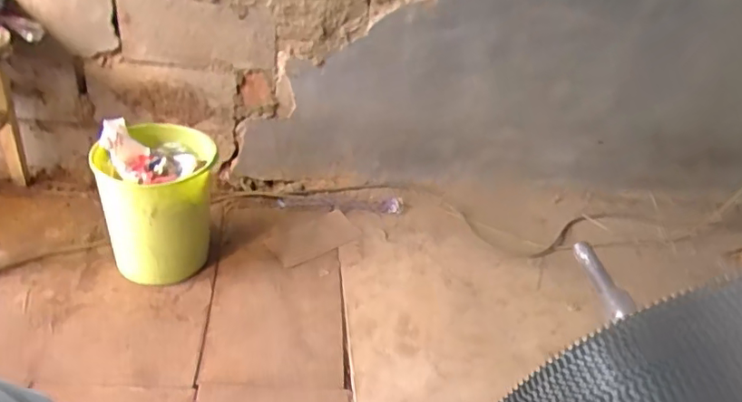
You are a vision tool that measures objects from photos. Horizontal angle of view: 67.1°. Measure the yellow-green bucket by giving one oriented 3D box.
[{"bbox_3d":[-0.435,0.006,1.189,0.201,0.343,0.199,8,36,-6],"label":"yellow-green bucket"}]

